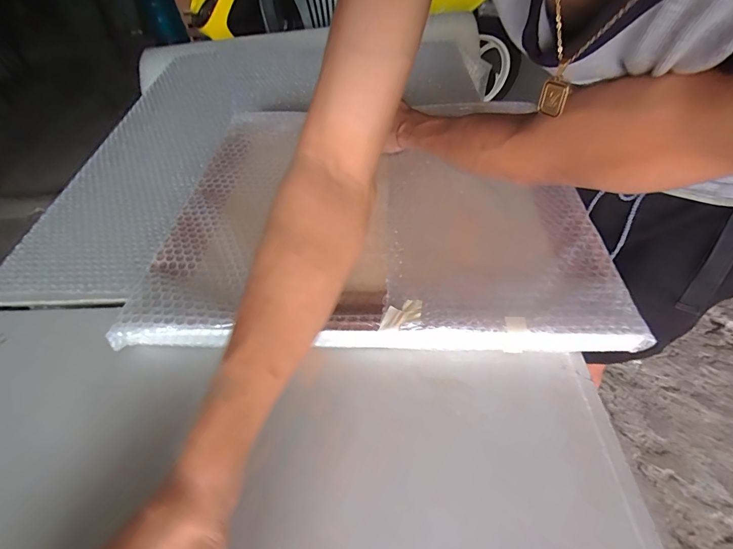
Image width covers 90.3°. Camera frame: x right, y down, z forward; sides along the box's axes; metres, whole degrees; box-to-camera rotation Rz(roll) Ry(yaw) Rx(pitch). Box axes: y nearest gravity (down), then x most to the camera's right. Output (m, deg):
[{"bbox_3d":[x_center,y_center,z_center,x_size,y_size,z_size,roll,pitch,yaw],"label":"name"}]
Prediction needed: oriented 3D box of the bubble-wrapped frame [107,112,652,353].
[{"bbox_3d":[0.009,-0.090,0.475,0.501,0.033,0.409,0,52,4],"label":"bubble-wrapped frame"}]

